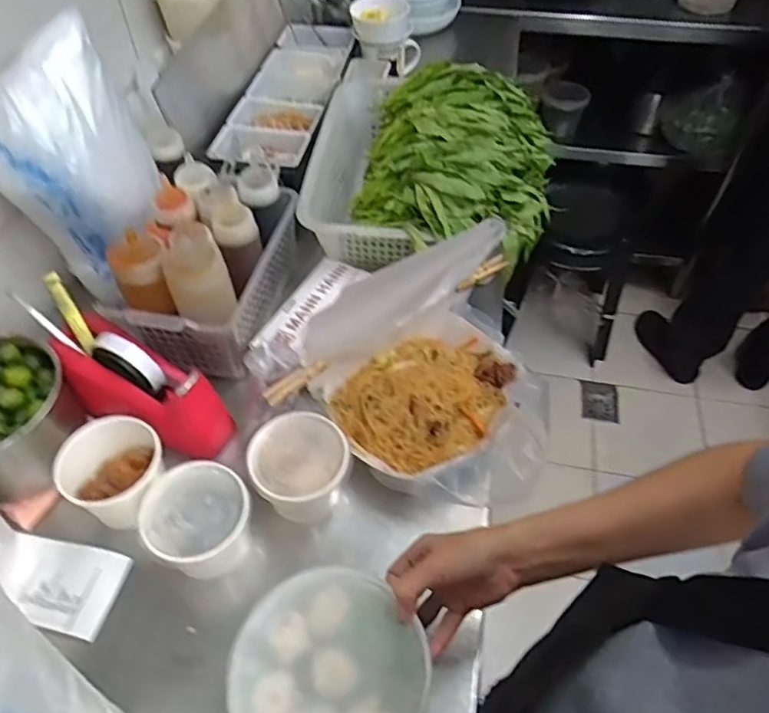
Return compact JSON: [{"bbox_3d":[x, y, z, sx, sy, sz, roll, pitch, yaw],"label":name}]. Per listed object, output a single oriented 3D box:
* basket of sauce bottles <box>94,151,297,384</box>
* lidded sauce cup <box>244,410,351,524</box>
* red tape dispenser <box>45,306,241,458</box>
[{"bbox_3d":[-0.208,-0.120,0.730,0.131,0.155,0.243,11,52,9],"label":"basket of sauce bottles"},{"bbox_3d":[-0.086,0.119,0.622,0.097,0.074,0.099,0,51,0],"label":"lidded sauce cup"},{"bbox_3d":[-0.267,0.038,0.680,0.192,0.128,0.077,20,54,15],"label":"red tape dispenser"}]

